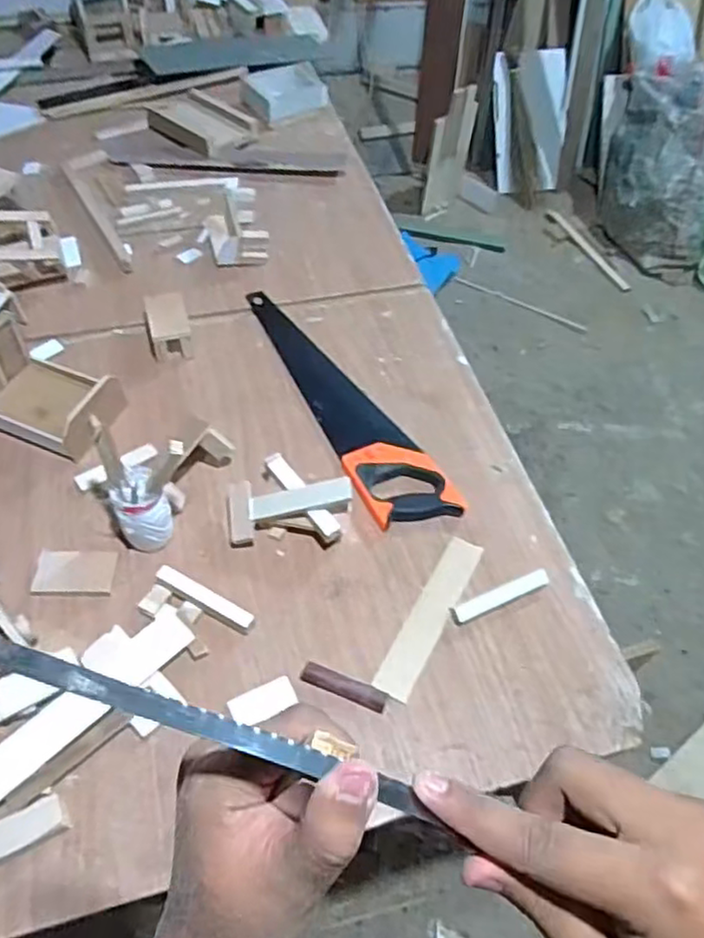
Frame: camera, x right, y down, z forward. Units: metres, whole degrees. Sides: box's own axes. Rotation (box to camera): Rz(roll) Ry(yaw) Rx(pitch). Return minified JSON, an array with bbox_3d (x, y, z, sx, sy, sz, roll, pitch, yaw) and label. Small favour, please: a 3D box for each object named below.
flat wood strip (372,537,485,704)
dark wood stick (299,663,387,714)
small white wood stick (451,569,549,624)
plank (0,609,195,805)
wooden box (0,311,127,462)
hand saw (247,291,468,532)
[{"bbox_3d":[0.095,0.175,0.822,0.043,0.011,0.221,26,56,14],"label":"flat wood strip"},{"bbox_3d":[-0.008,0.241,0.761,0.098,0.012,0.023,21,55,10],"label":"dark wood stick"},{"bbox_3d":[0.181,0.154,0.827,0.130,0.014,0.021,-19,58,-17],"label":"small white wood stick"},{"bbox_3d":[-0.340,0.292,0.673,0.052,0.023,0.420,40,60,21],"label":"plank"},{"bbox_3d":[-0.420,-0.112,0.925,0.175,0.092,0.122,21,55,10],"label":"wooden box"},{"bbox_3d":[-0.019,-0.117,1.017,0.119,0.024,0.509,-21,59,-19],"label":"hand saw"}]

